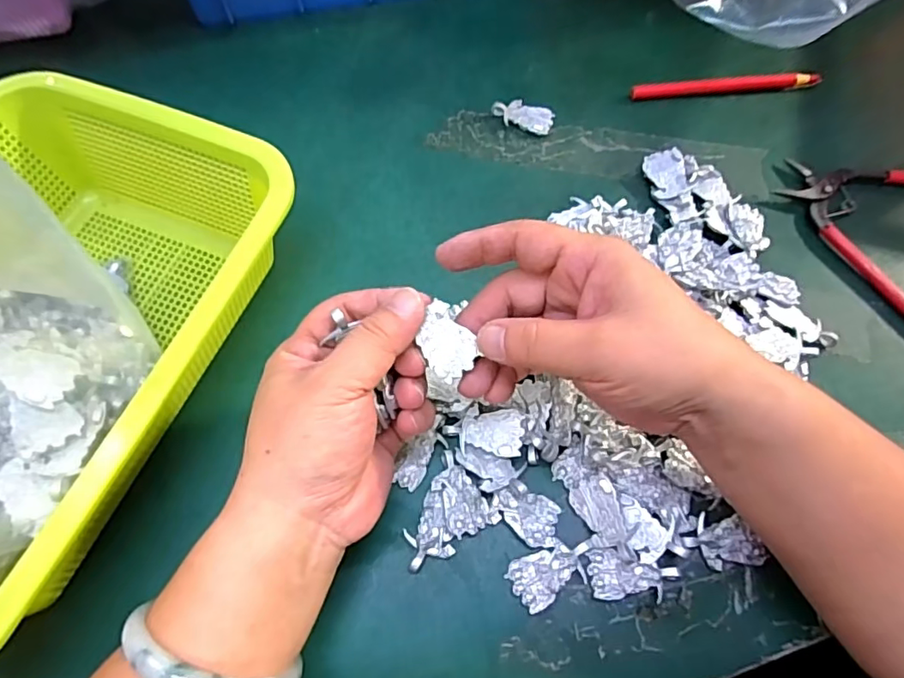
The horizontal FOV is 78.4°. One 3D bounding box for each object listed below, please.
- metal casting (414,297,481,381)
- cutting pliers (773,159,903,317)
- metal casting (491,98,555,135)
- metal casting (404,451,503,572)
[{"bbox_3d":[-0.002,0.000,0.247,0.022,0.009,0.034,-15,91,3],"label":"metal casting"},{"bbox_3d":[0.309,-0.084,0.362,0.146,0.010,0.146,-29,68,-13],"label":"cutting pliers"},{"bbox_3d":[0.051,-0.160,0.397,0.043,0.009,0.023,16,66,7],"label":"metal casting"},{"bbox_3d":[-0.006,0.089,0.279,0.049,0.008,0.040,-39,71,-16],"label":"metal casting"}]

